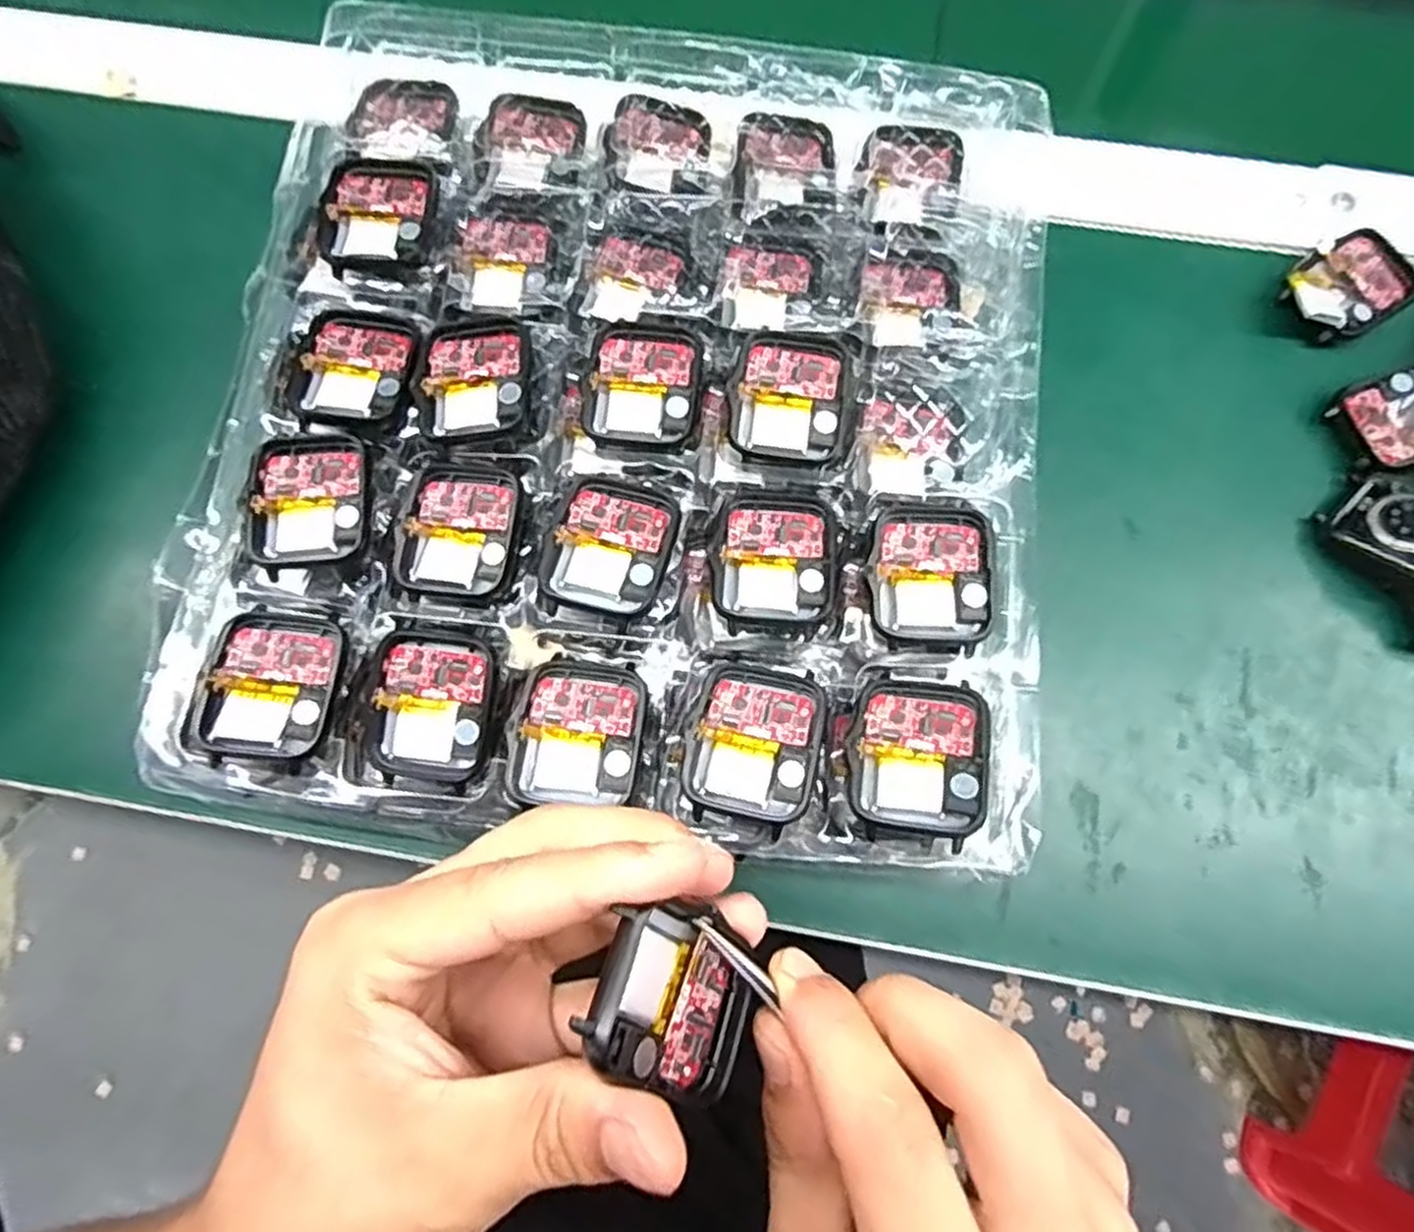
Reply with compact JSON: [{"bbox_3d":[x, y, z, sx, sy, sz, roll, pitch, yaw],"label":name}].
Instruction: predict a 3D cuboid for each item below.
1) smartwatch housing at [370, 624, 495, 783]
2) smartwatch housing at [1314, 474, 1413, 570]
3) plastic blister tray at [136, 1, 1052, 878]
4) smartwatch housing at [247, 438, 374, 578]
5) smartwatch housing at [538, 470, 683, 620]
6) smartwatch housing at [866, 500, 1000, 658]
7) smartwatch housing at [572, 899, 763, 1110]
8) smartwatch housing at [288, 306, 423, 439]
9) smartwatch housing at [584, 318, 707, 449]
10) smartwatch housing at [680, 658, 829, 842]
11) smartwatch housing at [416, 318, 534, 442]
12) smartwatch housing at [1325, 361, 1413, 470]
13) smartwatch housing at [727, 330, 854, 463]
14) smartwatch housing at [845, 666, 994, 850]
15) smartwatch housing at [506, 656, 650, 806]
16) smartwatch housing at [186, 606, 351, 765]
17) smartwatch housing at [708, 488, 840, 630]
[{"bbox_3d":[-0.082,0.026,0.229,0.035,0.007,0.044,10,77,3],"label":"smartwatch housing"},{"bbox_3d":[0.252,-0.031,0.277,0.034,0.013,0.043,-42,65,-4],"label":"smartwatch housing"},{"bbox_3d":[-0.024,-0.073,0.254,0.267,0.025,0.285,6,77,2],"label":"plastic blister tray"},{"bbox_3d":[-0.127,-0.036,0.244,0.038,0.007,0.042,-9,77,-1],"label":"smartwatch housing"},{"bbox_3d":[-0.029,-0.023,0.239,0.037,0.009,0.044,16,77,5],"label":"smartwatch housing"},{"bbox_3d":[0.070,-0.014,0.236,0.038,0.005,0.044,10,77,3],"label":"smartwatch housing"},{"bbox_3d":[-0.007,0.083,0.168,0.007,0.045,0.037,-8,47,40],"label":"smartwatch housing"},{"bbox_3d":[-0.116,-0.084,0.256,0.040,0.005,0.045,11,77,4],"label":"smartwatch housing"},{"bbox_3d":[-0.020,-0.077,0.257,0.036,0.009,0.043,8,77,3],"label":"smartwatch housing"},{"bbox_3d":[0.014,0.036,0.221,0.037,0.007,0.045,14,77,4],"label":"smartwatch housing"},{"bbox_3d":[-0.076,-0.078,0.253,0.037,0.009,0.042,6,77,2],"label":"smartwatch housing"},{"bbox_3d":[0.262,-0.075,0.287,0.039,0.014,0.038,-27,73,7],"label":"smartwatch housing"},{"bbox_3d":[0.027,-0.072,0.253,0.038,0.012,0.042,7,77,3],"label":"smartwatch housing"},{"bbox_3d":[0.060,0.040,0.219,0.038,0.009,0.045,10,71,16],"label":"smartwatch housing"},{"bbox_3d":[-0.037,0.033,0.223,0.037,0.006,0.041,4,77,2],"label":"smartwatch housing"},{"bbox_3d":[-0.130,0.020,0.228,0.038,0.008,0.044,5,77,2],"label":"smartwatch housing"},{"bbox_3d":[0.022,-0.018,0.239,0.038,0.004,0.043,10,77,3],"label":"smartwatch housing"}]

